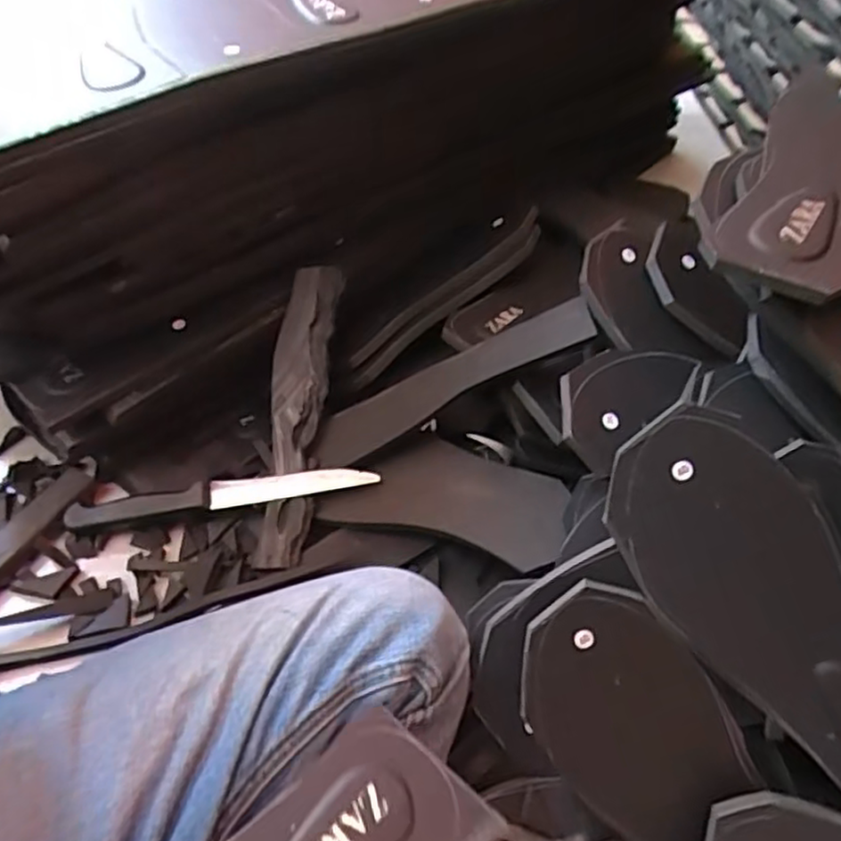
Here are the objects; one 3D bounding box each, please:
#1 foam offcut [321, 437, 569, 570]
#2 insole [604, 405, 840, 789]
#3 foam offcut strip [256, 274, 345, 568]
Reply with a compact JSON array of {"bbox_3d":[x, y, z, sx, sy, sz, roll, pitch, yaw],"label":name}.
[{"bbox_3d":[0.021,0.053,0.527,0.190,0.024,0.095,10,51,22],"label":"foam offcut"},{"bbox_3d":[0.200,0.114,0.369,0.102,0.011,0.253,-34,84,16],"label":"insole"},{"bbox_3d":[-0.105,-0.007,0.568,0.048,0.028,0.258,4,74,0],"label":"foam offcut strip"}]

